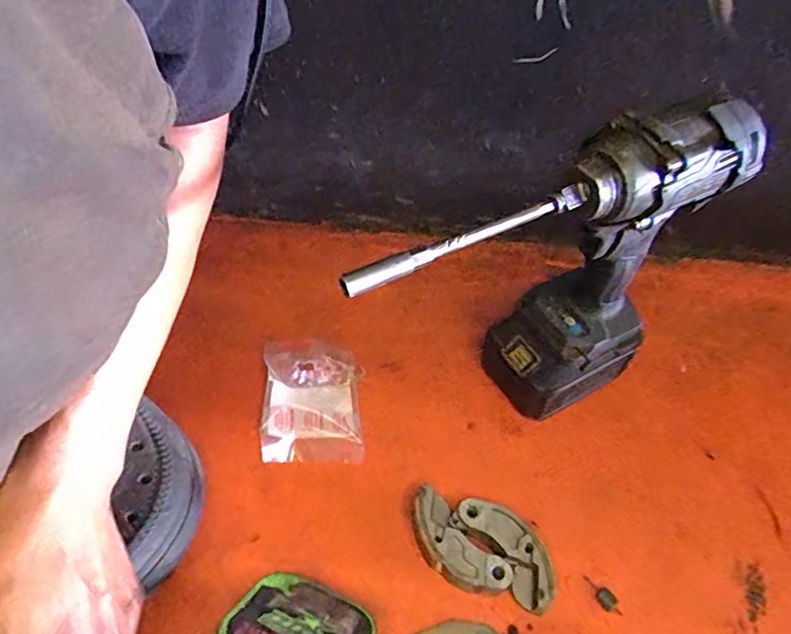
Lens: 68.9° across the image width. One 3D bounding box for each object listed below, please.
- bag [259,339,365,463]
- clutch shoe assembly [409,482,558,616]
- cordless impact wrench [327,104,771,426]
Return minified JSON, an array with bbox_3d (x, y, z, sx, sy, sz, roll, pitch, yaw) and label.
[{"bbox_3d":[-0.069,0.063,0.475,0.078,0.035,0.106,-1,49,-6],"label":"bag"},{"bbox_3d":[0.060,0.162,0.409,0.102,0.022,0.057,17,50,9],"label":"clutch shoe assembly"},{"bbox_3d":[0.092,0.003,0.395,0.260,0.250,0.080,-30,58,-27],"label":"cordless impact wrench"}]

